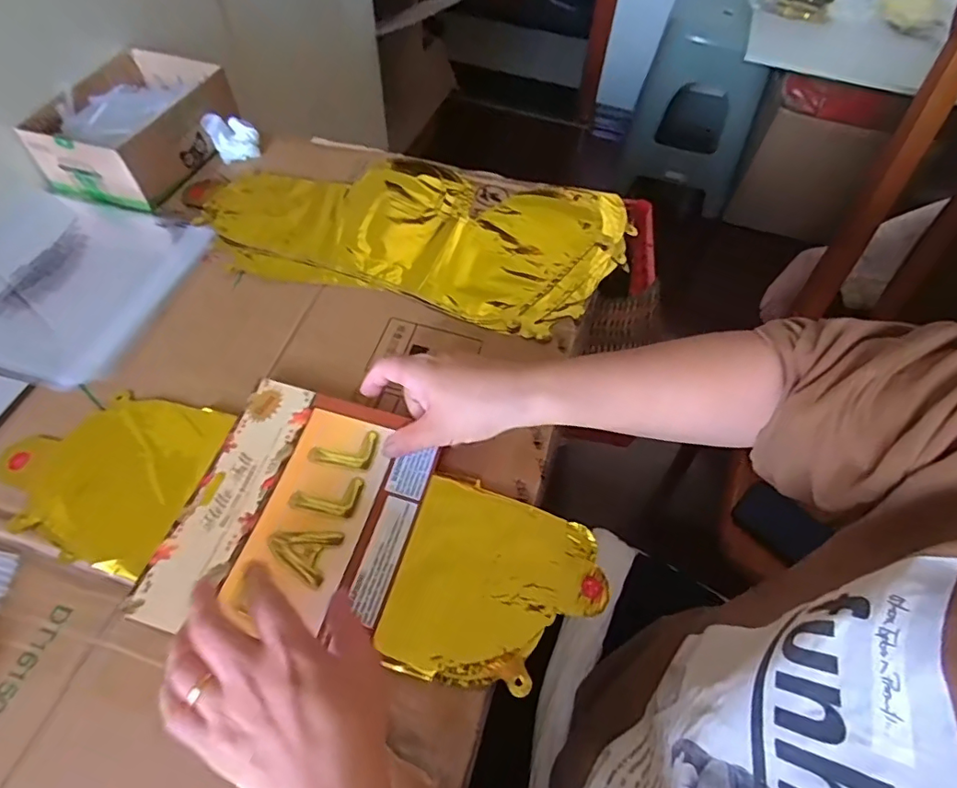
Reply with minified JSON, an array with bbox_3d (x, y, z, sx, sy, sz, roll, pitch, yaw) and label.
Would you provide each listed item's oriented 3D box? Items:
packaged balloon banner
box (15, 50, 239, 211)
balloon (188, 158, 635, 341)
[{"bbox_3d":[-0.129,0.085,0.398,0.160,0.017,0.185,14,57,8],"label":"packaged balloon banner"},{"bbox_3d":[-0.374,-0.298,0.605,0.146,0.066,0.194,16,57,9],"label":"box"},{"bbox_3d":[-0.072,-0.183,0.574,0.444,0.013,0.217,13,57,7],"label":"balloon"}]

